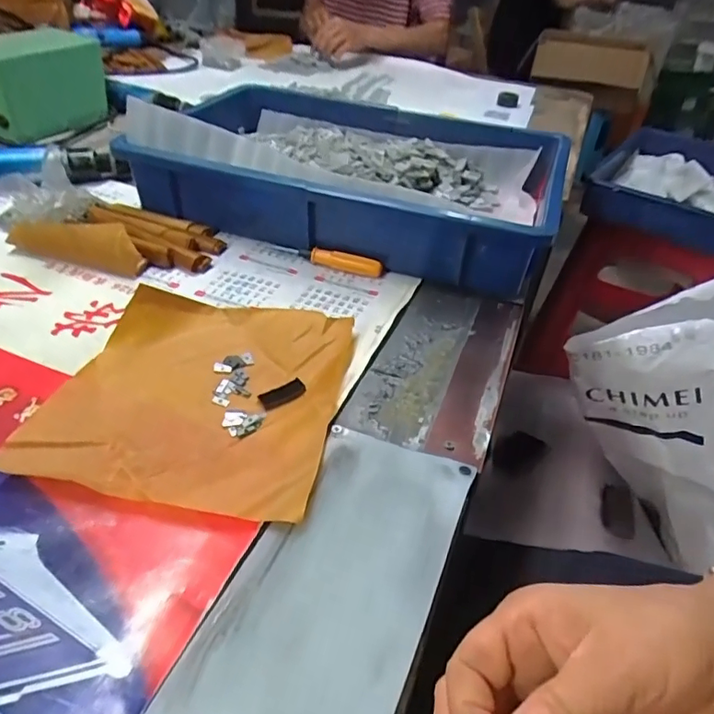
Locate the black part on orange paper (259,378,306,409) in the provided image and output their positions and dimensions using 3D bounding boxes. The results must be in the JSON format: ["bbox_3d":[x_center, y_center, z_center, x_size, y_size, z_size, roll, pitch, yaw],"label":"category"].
[{"bbox_3d":[-0.051,0.026,0.377,0.033,0.004,0.018,-22,46,-29],"label":"black part on orange paper"}]

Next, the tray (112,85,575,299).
[{"bbox_3d":[-0.016,-0.212,0.596,0.455,0.088,0.311,13,40,11],"label":"tray"}]

